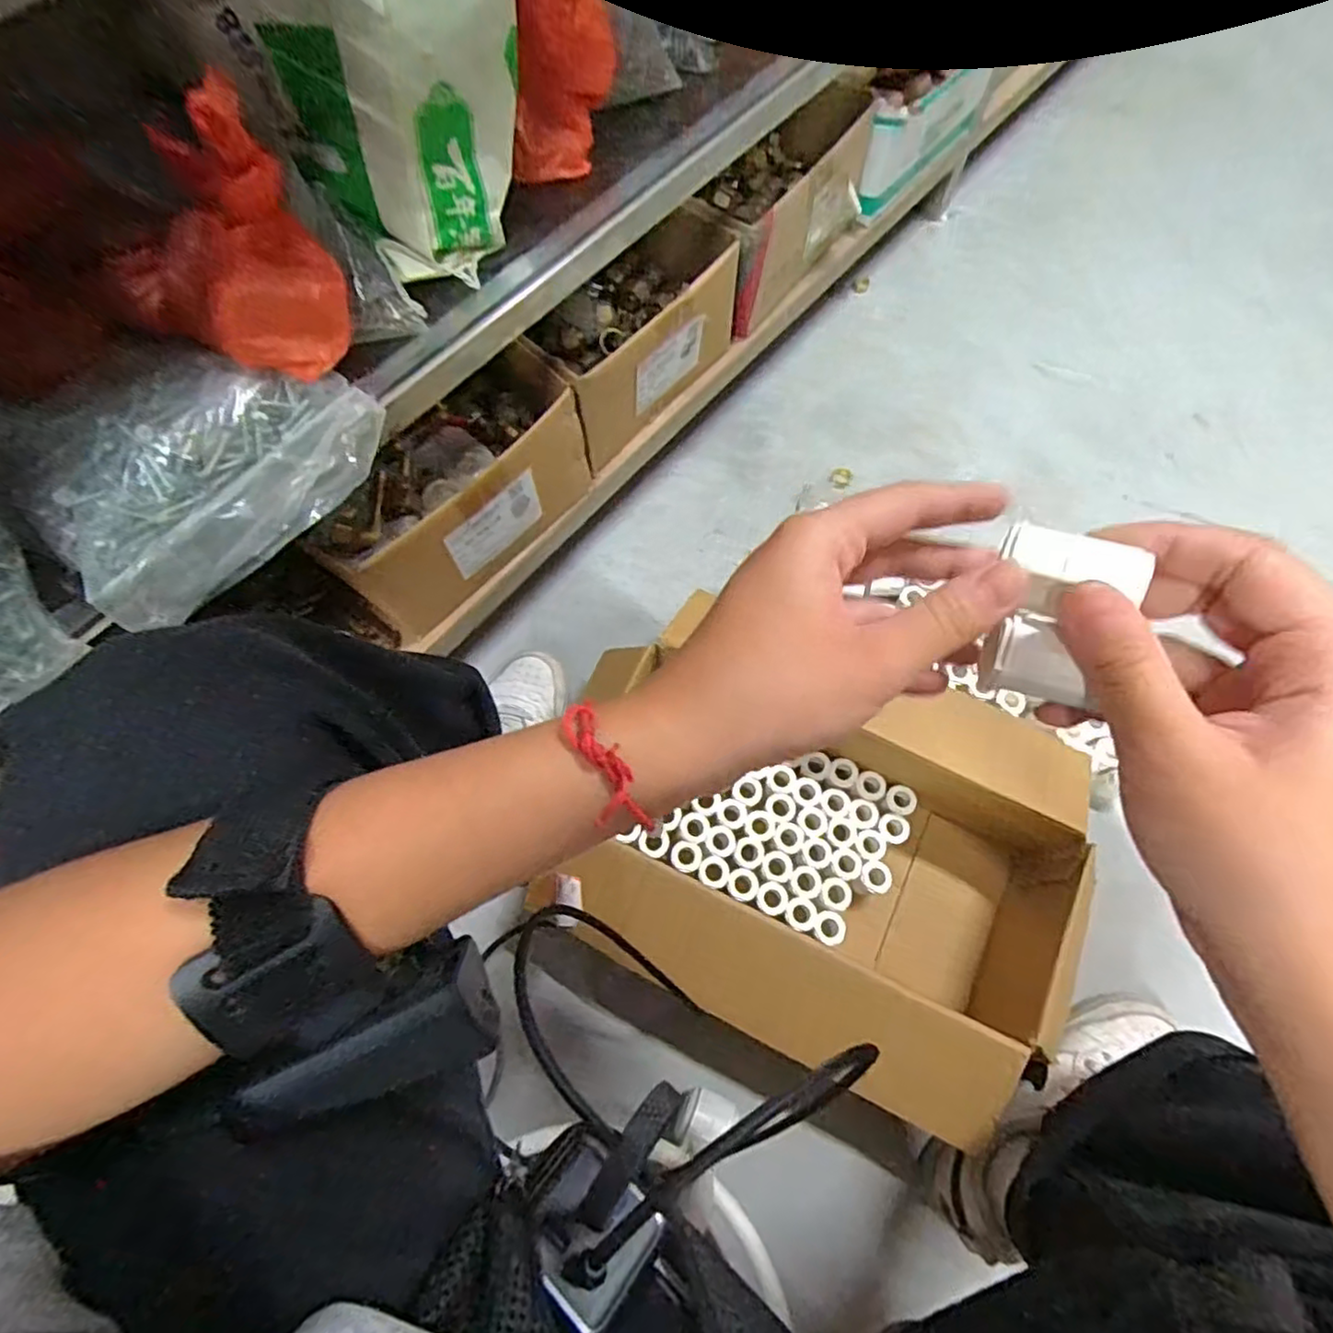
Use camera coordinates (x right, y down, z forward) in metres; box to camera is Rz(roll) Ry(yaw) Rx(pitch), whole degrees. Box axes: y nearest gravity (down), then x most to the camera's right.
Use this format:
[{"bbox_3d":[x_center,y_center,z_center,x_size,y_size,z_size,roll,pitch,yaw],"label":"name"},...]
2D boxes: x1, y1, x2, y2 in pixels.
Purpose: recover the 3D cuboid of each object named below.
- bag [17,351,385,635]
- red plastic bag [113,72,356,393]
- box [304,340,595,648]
[{"bbox_3d":[-0.239,-0.104,0.340,0.086,0.065,0.166,32,72,13],"label":"bag"},{"bbox_3d":[-0.221,-0.201,0.326,0.099,0.091,0.080,-41,73,-14],"label":"red plastic bag"},{"bbox_3d":[-0.176,-0.147,0.542,0.117,0.111,0.232,34,72,13],"label":"box"}]

